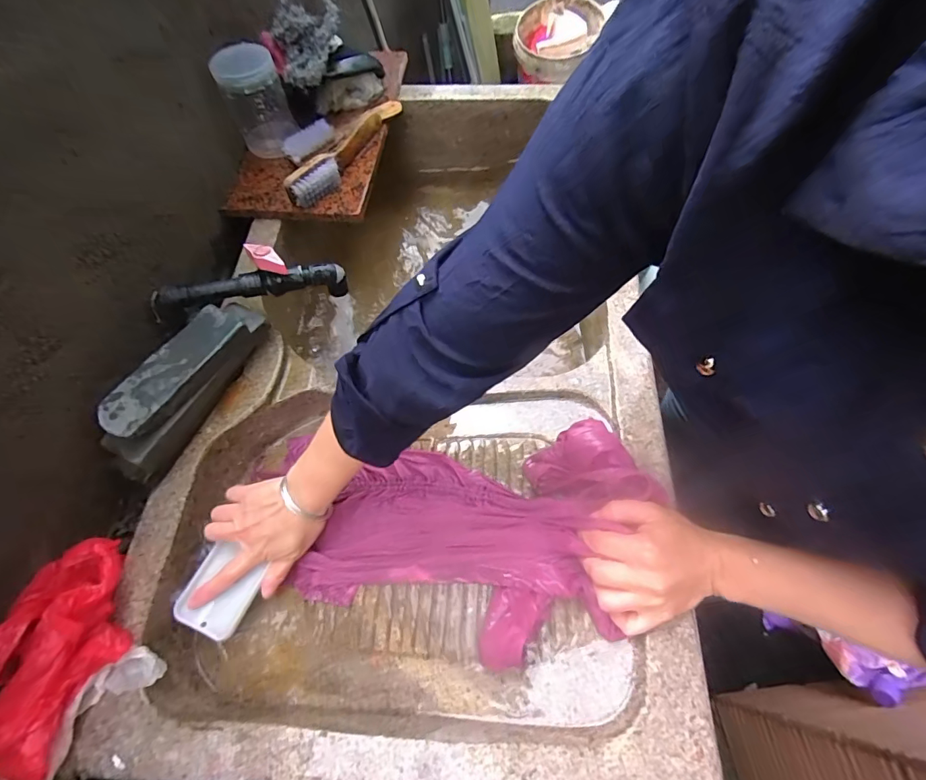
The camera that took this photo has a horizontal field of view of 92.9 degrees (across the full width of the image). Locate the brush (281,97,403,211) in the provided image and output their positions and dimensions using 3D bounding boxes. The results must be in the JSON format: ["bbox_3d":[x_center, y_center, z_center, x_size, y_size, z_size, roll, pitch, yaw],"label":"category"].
[{"bbox_3d":[-0.172,-0.366,0.654,0.048,0.039,0.252,21,65,14],"label":"brush"}]

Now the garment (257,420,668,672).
[{"bbox_3d":[-0.017,0.152,0.452,0.393,0.041,0.205,-10,60,16],"label":"garment"}]

